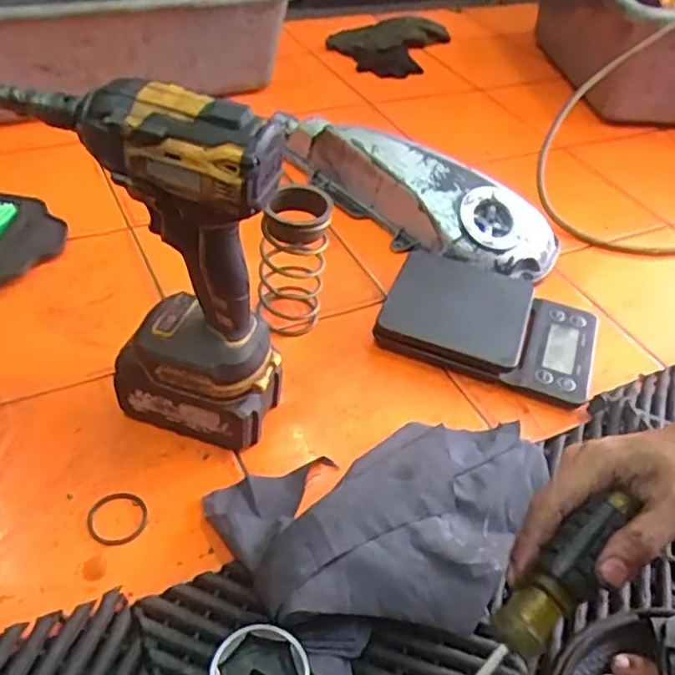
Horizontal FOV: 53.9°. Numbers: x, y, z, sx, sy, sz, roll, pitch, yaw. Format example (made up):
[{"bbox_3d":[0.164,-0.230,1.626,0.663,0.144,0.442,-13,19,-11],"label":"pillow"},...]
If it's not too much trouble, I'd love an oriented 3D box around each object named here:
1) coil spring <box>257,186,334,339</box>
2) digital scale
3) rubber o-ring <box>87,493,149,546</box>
[{"bbox_3d":[-0.040,-0.064,0.582,0.057,0.131,0.051,0,43,-8],"label":"coil spring"},{"bbox_3d":[0.143,-0.015,0.627,0.191,0.032,0.148,16,43,9],"label":"digital scale"},{"bbox_3d":[-0.151,0.125,0.457,0.040,0.004,0.038,4,42,-4],"label":"rubber o-ring"}]

